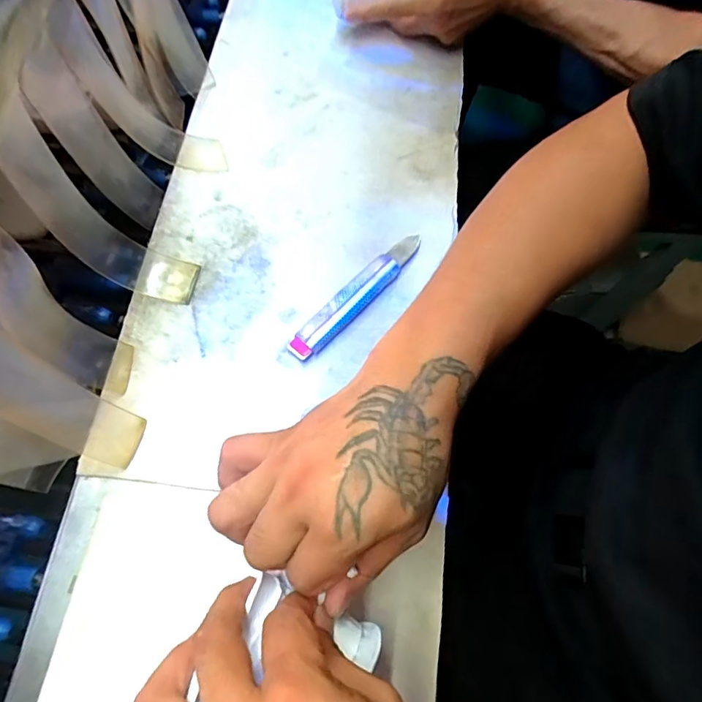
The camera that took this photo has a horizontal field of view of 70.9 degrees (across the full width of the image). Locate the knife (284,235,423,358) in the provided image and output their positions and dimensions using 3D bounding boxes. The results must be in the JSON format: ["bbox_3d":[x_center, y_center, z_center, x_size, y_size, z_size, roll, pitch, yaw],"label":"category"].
[{"bbox_3d":[0.007,-0.053,0.452,0.028,0.014,0.162,40,73,14],"label":"knife"}]

